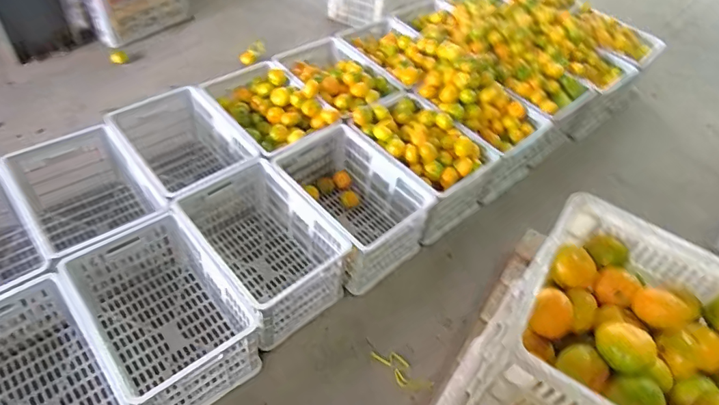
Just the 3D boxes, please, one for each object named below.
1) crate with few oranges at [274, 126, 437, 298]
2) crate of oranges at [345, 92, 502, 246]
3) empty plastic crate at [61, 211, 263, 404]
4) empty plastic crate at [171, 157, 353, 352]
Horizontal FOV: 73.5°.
[{"bbox_3d":[-0.029,0.011,1.761,0.368,0.267,0.521,-29,60,-26],"label":"crate with few oranges"},{"bbox_3d":[0.235,-0.173,1.893,0.363,0.313,0.502,-29,60,-27],"label":"crate of oranges"},{"bbox_3d":[-0.571,0.339,1.408,0.367,0.263,0.505,-31,60,-27],"label":"empty plastic crate"},{"bbox_3d":[-0.322,0.138,1.596,0.359,0.244,0.546,-31,60,-27],"label":"empty plastic crate"}]

